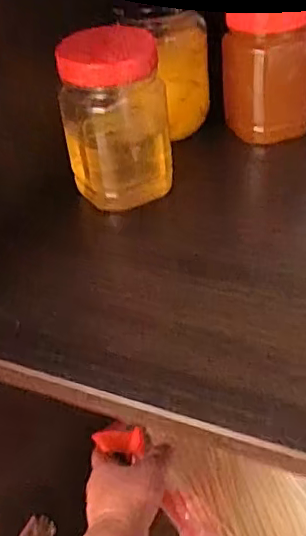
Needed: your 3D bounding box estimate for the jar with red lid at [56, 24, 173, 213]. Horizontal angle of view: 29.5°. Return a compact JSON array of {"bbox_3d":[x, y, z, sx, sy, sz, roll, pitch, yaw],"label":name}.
[{"bbox_3d":[-0.026,-0.108,0.425,0.060,0.115,0.059,-5,36,3],"label":"jar with red lid"}]

